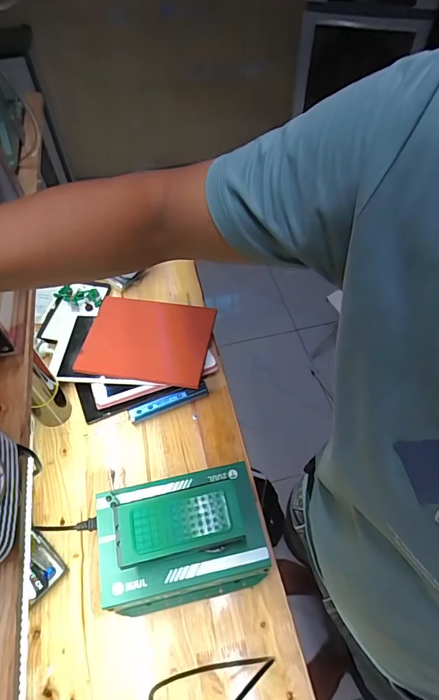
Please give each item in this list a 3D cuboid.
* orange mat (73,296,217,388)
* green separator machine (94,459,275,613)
[{"bbox_3d":[-0.144,-0.025,0.837,0.243,0.014,0.186,7,64,4],"label":"orange mat"},{"bbox_3d":[-0.055,0.269,0.603,0.226,0.136,0.165,-11,56,-7],"label":"green separator machine"}]

